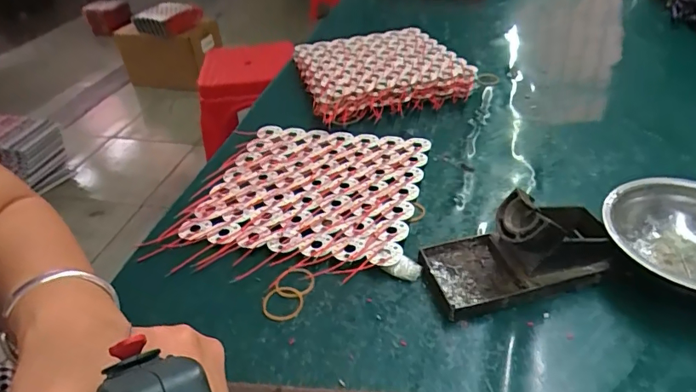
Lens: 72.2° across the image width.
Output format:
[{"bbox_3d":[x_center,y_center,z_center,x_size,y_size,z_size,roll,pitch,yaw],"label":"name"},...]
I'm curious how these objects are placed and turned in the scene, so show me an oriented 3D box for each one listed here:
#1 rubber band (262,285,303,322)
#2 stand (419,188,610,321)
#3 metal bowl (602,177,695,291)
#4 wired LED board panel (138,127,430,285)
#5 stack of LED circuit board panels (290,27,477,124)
[{"bbox_3d":[-0.053,0.086,0.383,0.032,0.005,0.029,9,41,17],"label":"rubber band"},{"bbox_3d":[0.134,0.035,0.380,0.143,0.066,0.070,-13,39,-9],"label":"stand"},{"bbox_3d":[0.275,0.041,0.385,0.126,0.043,0.126,-3,39,3],"label":"metal bowl"},{"bbox_3d":[-0.041,-0.003,0.493,0.216,0.015,0.233,7,40,15],"label":"wired LED board panel"},{"bbox_3d":[0.043,-0.186,0.696,0.222,0.029,0.236,-15,39,-12],"label":"stack of LED circuit board panels"}]

